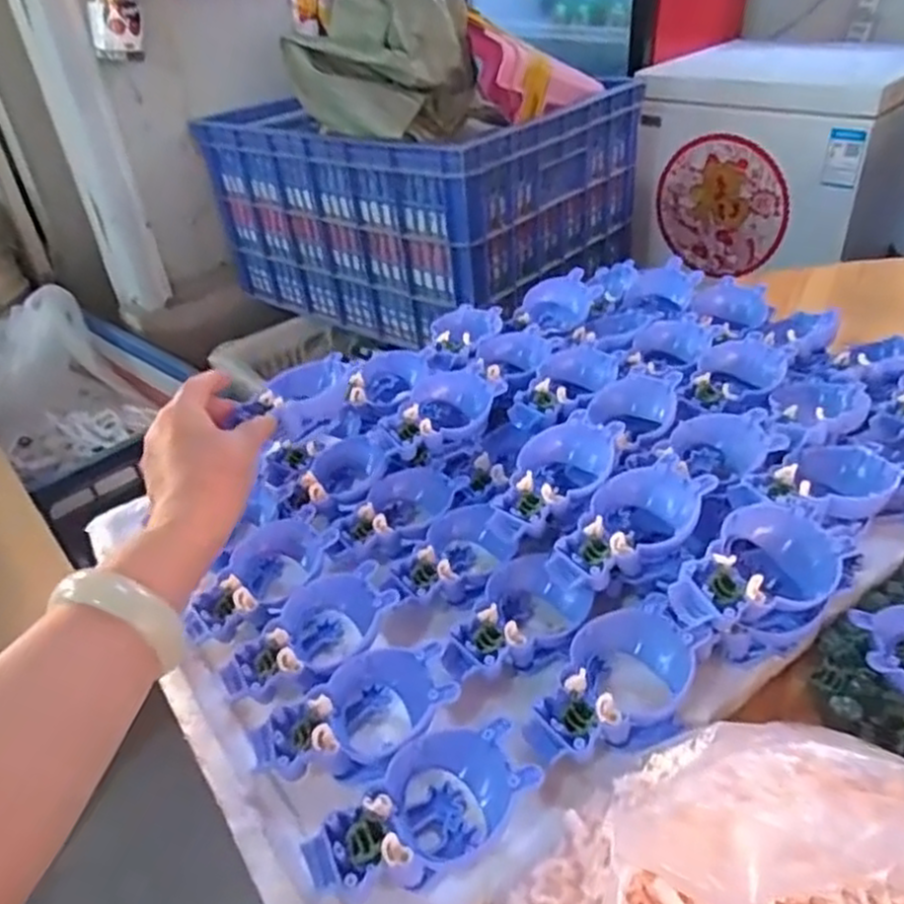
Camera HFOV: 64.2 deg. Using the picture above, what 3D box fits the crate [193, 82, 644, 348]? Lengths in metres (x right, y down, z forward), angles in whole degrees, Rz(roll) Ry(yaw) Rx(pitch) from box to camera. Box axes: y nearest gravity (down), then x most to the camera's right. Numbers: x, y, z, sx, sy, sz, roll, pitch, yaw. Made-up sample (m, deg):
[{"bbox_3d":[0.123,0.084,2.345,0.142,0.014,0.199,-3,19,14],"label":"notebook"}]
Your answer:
[{"bbox_3d":[-0.077,-0.612,1.716,0.828,0.389,0.619,24,44,36],"label":"crate"}]

